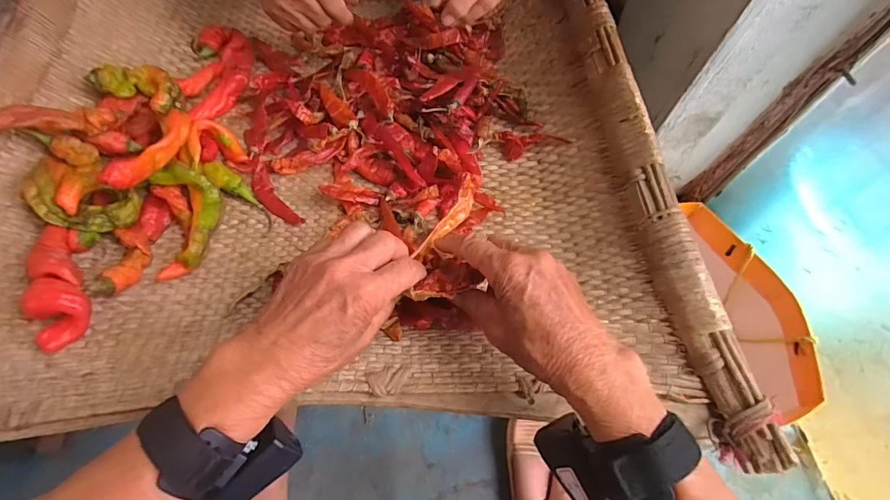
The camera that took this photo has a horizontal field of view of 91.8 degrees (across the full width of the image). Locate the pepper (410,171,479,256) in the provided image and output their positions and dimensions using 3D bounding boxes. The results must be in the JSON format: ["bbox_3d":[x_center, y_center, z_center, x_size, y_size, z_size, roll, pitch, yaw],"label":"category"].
[{"bbox_3d":[0.004,-0.026,0.357,0.018,0.013,0.087,31,69,13],"label":"pepper"}]

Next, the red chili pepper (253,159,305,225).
[{"bbox_3d":[-0.172,-0.055,0.428,0.023,0.010,0.087,-34,68,-20],"label":"red chili pepper"}]

